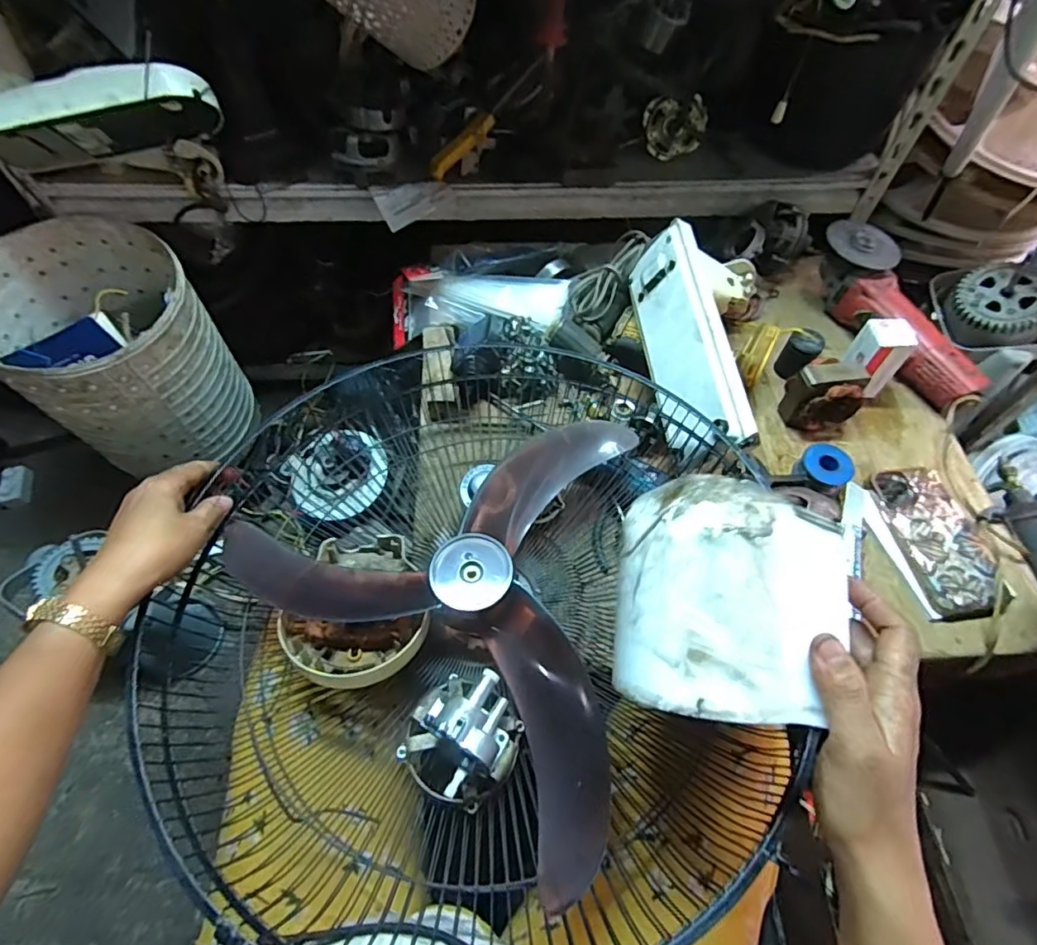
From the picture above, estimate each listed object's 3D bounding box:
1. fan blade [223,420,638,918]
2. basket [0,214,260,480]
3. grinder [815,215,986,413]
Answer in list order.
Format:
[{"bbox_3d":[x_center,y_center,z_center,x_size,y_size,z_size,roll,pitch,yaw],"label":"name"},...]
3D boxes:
[{"bbox_3d":[-0.008,0.068,0.479,0.373,0.056,0.330,37,65,19],"label":"fan blade"},{"bbox_3d":[-0.570,-0.153,0.806,0.252,0.315,0.256,-39,67,-22],"label":"basket"},{"bbox_3d":[0.487,-0.204,0.704,0.089,0.078,0.281,-10,60,-8],"label":"grinder"}]

